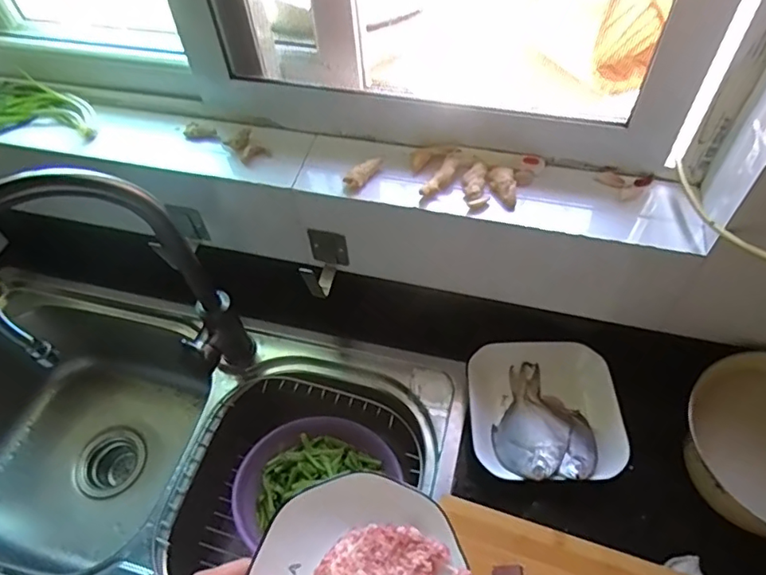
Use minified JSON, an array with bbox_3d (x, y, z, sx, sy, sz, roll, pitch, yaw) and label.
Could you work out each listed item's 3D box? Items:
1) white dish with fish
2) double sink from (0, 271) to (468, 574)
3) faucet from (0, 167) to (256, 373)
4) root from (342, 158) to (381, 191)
[{"bbox_3d":[0.195,0.152,0.677,0.169,0.051,0.179,-2,54,3],"label":"white dish with fish"},{"bbox_3d":[-0.311,0.263,0.809,0.784,0.244,0.425,12,56,12],"label":"double sink"},{"bbox_3d":[-0.305,0.014,0.636,0.126,0.372,0.227,37,64,26],"label":"faucet"},{"bbox_3d":[-0.023,-0.135,0.641,0.047,0.013,0.019,-40,60,-8],"label":"root"}]

